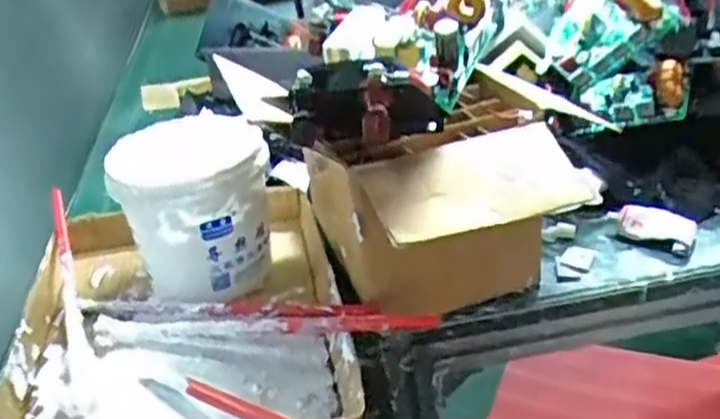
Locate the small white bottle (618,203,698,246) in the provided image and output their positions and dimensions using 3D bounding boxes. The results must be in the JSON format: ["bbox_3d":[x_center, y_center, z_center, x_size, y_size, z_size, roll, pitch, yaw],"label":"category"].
[{"bbox_3d":[0.237,0.012,0.577,0.058,0.025,0.021,13,37,30],"label":"small white bottle"}]

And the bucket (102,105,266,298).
[{"bbox_3d":[-0.138,-0.004,0.599,0.115,0.125,0.106,-6,32,4],"label":"bucket"}]

